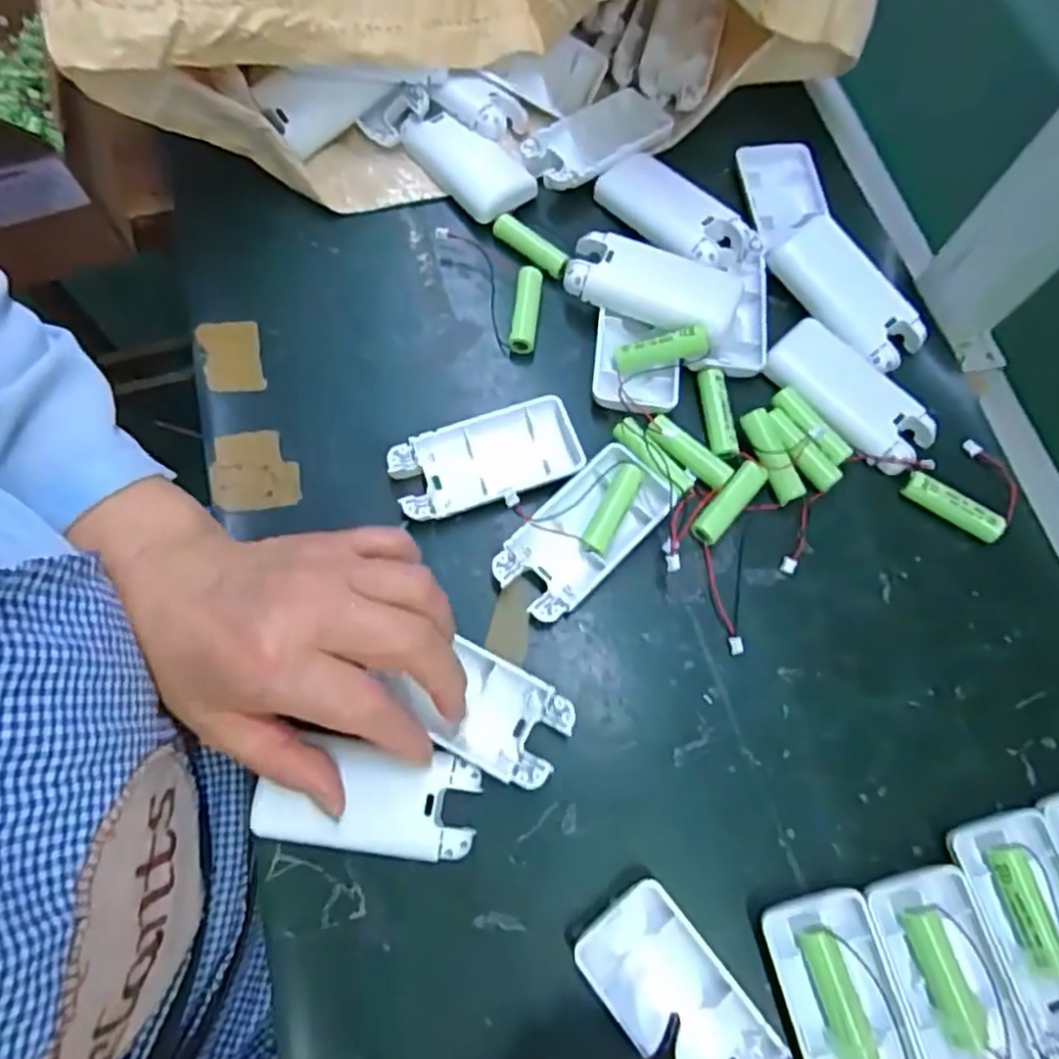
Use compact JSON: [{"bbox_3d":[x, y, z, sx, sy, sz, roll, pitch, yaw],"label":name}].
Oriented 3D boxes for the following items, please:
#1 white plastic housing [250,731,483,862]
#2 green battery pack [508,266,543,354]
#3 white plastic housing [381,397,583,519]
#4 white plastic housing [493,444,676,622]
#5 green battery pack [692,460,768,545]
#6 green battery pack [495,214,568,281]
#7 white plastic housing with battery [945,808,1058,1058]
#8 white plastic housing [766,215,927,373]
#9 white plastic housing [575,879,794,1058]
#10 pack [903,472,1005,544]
[{"bbox_3d":[-0.069,0.114,0.294,0.090,0.024,0.044,7,71,3],"label":"white plastic housing"},{"bbox_3d":[-0.002,-0.126,0.392,0.014,0.012,0.052,6,71,2],"label":"green battery pack"},{"bbox_3d":[-0.022,-0.035,0.357,0.094,0.013,0.046,-17,71,-6],"label":"white plastic housing"},{"bbox_3d":[0.026,0.002,0.346,0.093,0.016,0.044,-43,76,-14],"label":"white plastic housing"},{"bbox_3d":[0.102,-0.014,0.351,0.014,0.010,0.049,38,75,12],"label":"green battery pack"},{"bbox_3d":[0.001,-0.167,0.405,0.050,0.010,0.015,40,73,12],"label":"green battery pack"},{"bbox_3d":[0.213,0.170,0.288,0.044,0.015,0.094,-13,71,-5],"label":"white plastic housing with battery"},{"bbox_3d":[0.180,-0.134,0.389,0.040,0.017,0.092,-37,74,-12],"label":"white plastic housing"},{"bbox_3d":[0.063,0.193,0.278,0.047,0.012,0.093,-37,74,-12],"label":"white plastic housing"},{"bbox_3d":[0.219,-0.012,0.358,0.050,0.010,0.013,34,74,11],"label":"pack"}]

